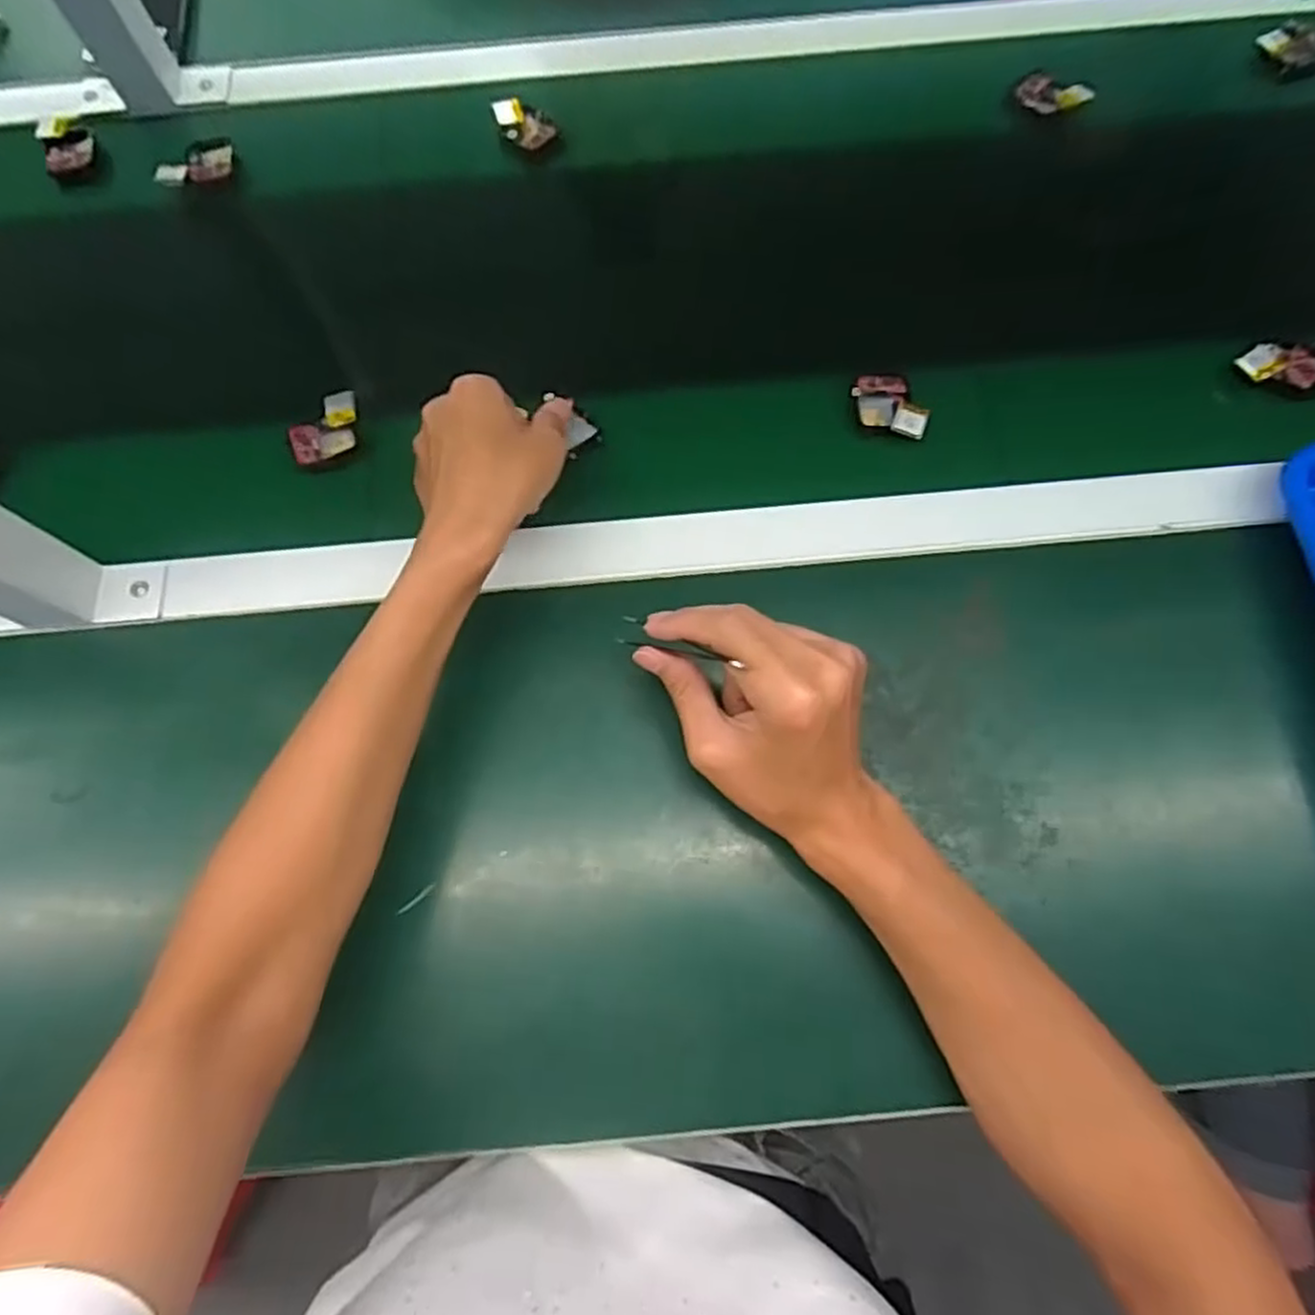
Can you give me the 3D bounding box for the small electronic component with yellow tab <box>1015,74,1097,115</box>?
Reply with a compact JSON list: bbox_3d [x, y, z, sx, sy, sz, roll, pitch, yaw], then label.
[{"bbox_3d":[0.301,-0.427,0.568,0.054,0.008,0.026,20,76,7],"label":"small electronic component with yellow tab"}]

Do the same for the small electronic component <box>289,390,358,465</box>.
[{"bbox_3d":[-0.217,-0.149,0.492,0.055,0.014,0.029,-44,78,-10],"label":"small electronic component"}]

